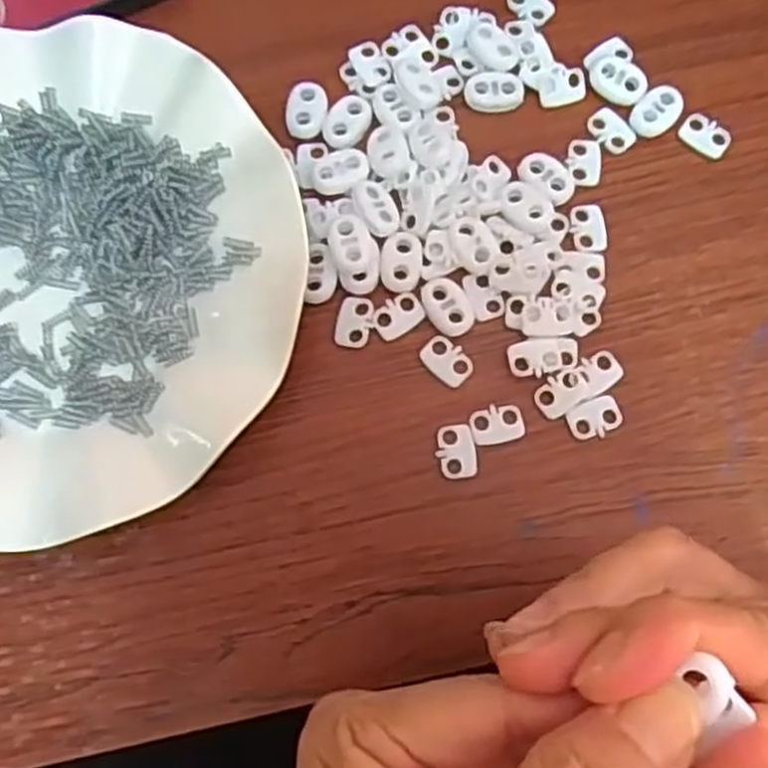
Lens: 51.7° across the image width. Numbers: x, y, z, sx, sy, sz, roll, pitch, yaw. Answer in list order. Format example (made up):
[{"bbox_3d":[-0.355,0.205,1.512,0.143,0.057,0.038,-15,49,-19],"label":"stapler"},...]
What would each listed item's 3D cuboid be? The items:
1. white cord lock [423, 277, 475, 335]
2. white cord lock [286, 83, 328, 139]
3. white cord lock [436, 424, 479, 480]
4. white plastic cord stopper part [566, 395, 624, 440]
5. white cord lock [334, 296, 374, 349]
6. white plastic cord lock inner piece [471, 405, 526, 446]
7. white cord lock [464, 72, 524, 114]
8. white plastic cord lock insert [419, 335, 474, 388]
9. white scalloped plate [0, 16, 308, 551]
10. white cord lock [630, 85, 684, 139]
[{"bbox_3d":[0.023,-0.028,0.287,0.015,0.004,0.023,-26,79,-6],"label":"white cord lock"},{"bbox_3d":[-0.030,-0.106,0.304,0.014,0.004,0.022,10,77,2],"label":"white cord lock"},{"bbox_3d":[0.026,0.023,0.275,0.013,0.004,0.018,-8,77,-2],"label":"white cord lock"},{"bbox_3d":[0.075,0.012,0.278,0.019,0.004,0.013,-20,78,-5],"label":"white plastic cord stopper part"},{"bbox_3d":[-0.011,-0.023,0.286,0.013,0.004,0.019,9,77,2],"label":"white cord lock"},{"bbox_3d":[0.040,0.014,0.278,0.019,0.004,0.013,-9,77,-3],"label":"white plastic cord lock inner piece"},{"bbox_3d":[0.043,-0.113,0.306,0.022,0.004,0.017,-6,77,-2],"label":"white cord lock"},{"bbox_3d":[0.022,-0.009,0.283,0.019,0.004,0.014,41,80,8],"label":"white plastic cord lock insert"},{"bbox_3d":[-0.121,-0.036,0.278,0.178,0.022,0.176,0,77,-1],"label":"white scalloped plate"},{"bbox_3d":[0.105,-0.105,0.305,0.022,0.006,0.015,-42,81,-9],"label":"white cord lock"}]

